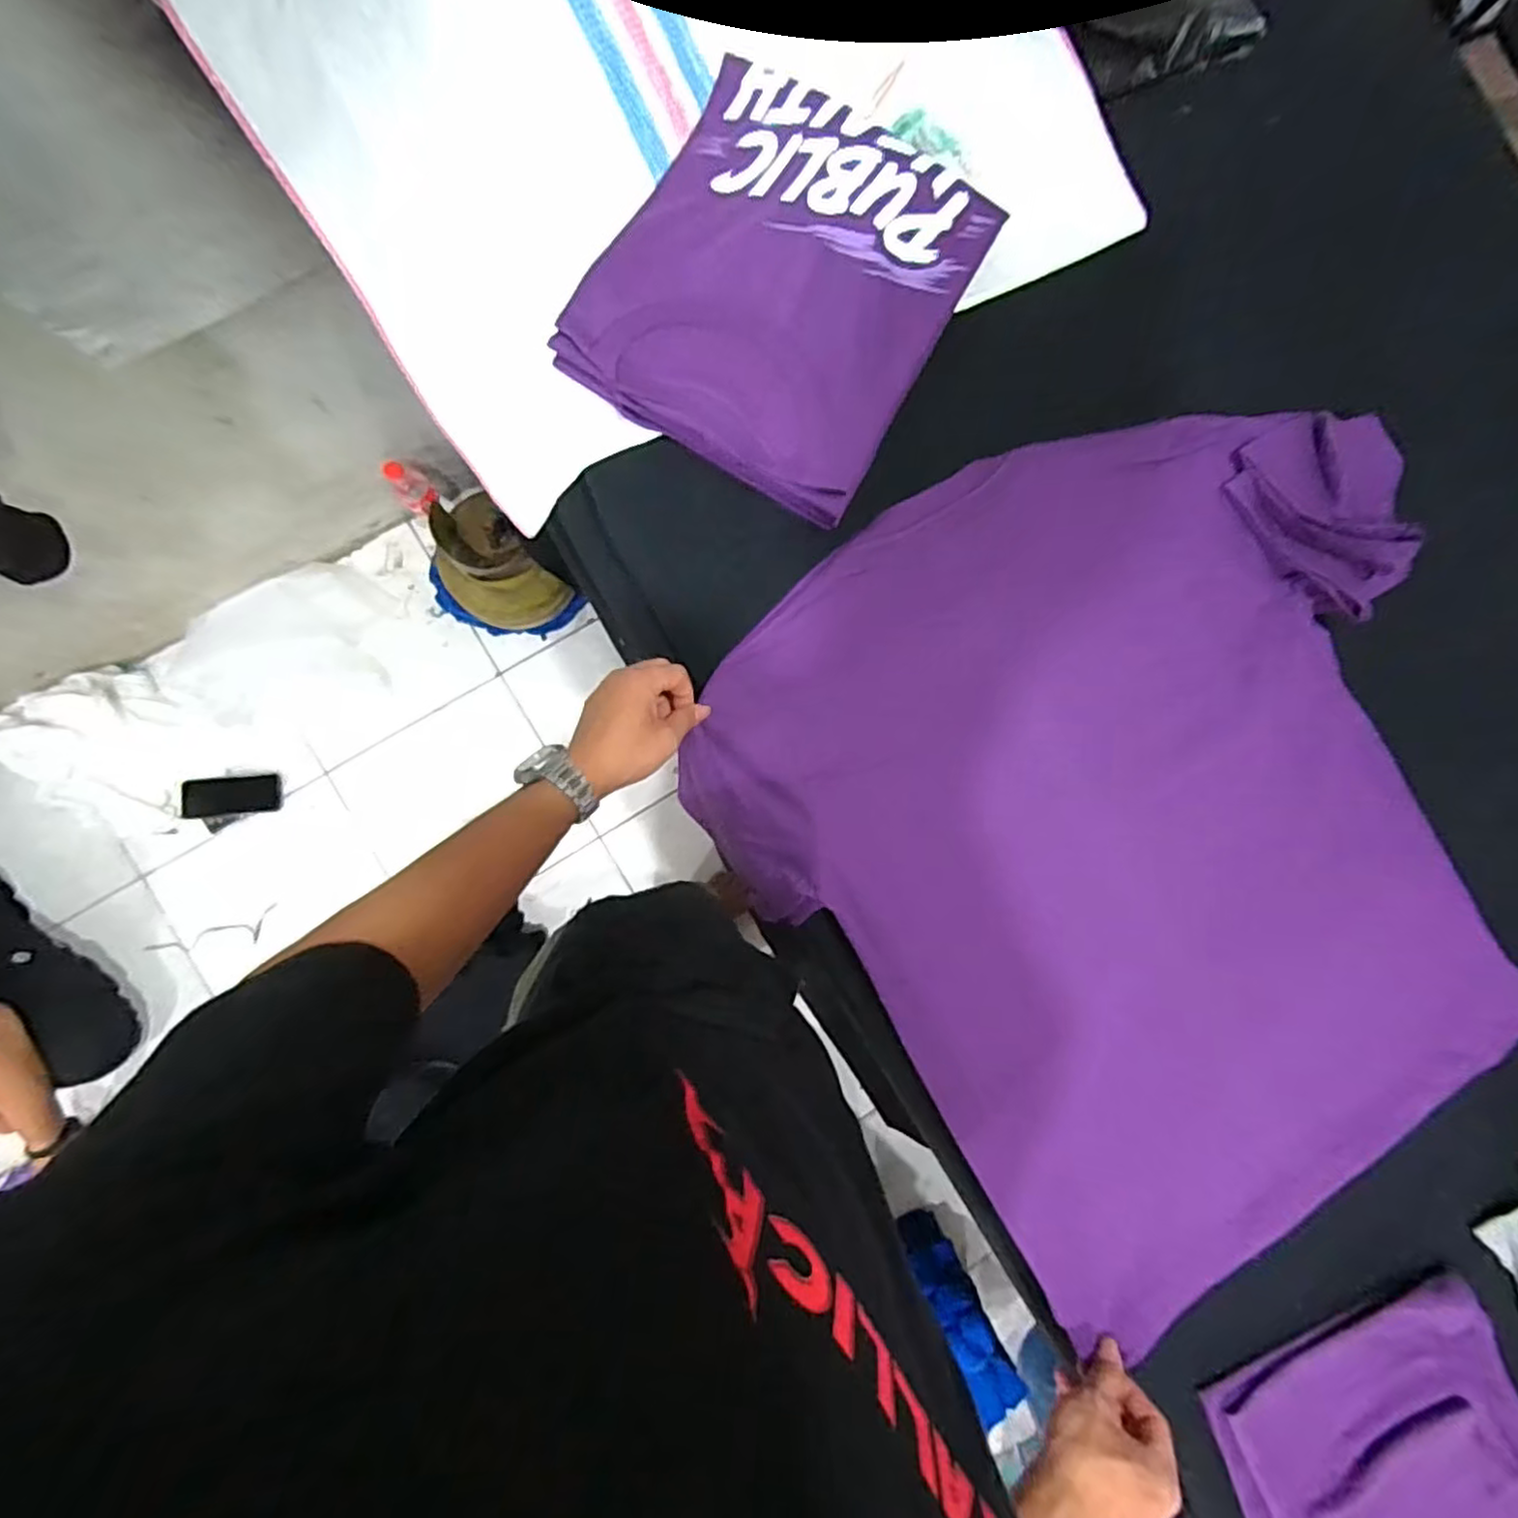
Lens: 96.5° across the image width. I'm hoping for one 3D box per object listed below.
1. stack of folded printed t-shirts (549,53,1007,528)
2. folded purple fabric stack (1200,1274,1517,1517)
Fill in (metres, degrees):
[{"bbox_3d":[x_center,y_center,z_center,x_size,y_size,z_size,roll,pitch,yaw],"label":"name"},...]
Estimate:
[{"bbox_3d":[0.028,-0.418,0.587,0.279,0.036,0.346,29,85,-3],"label":"stack of folded printed t-shirts"},{"bbox_3d":[0.573,0.634,0.594,0.284,0.043,0.318,-19,89,-6],"label":"folded purple fabric stack"}]

